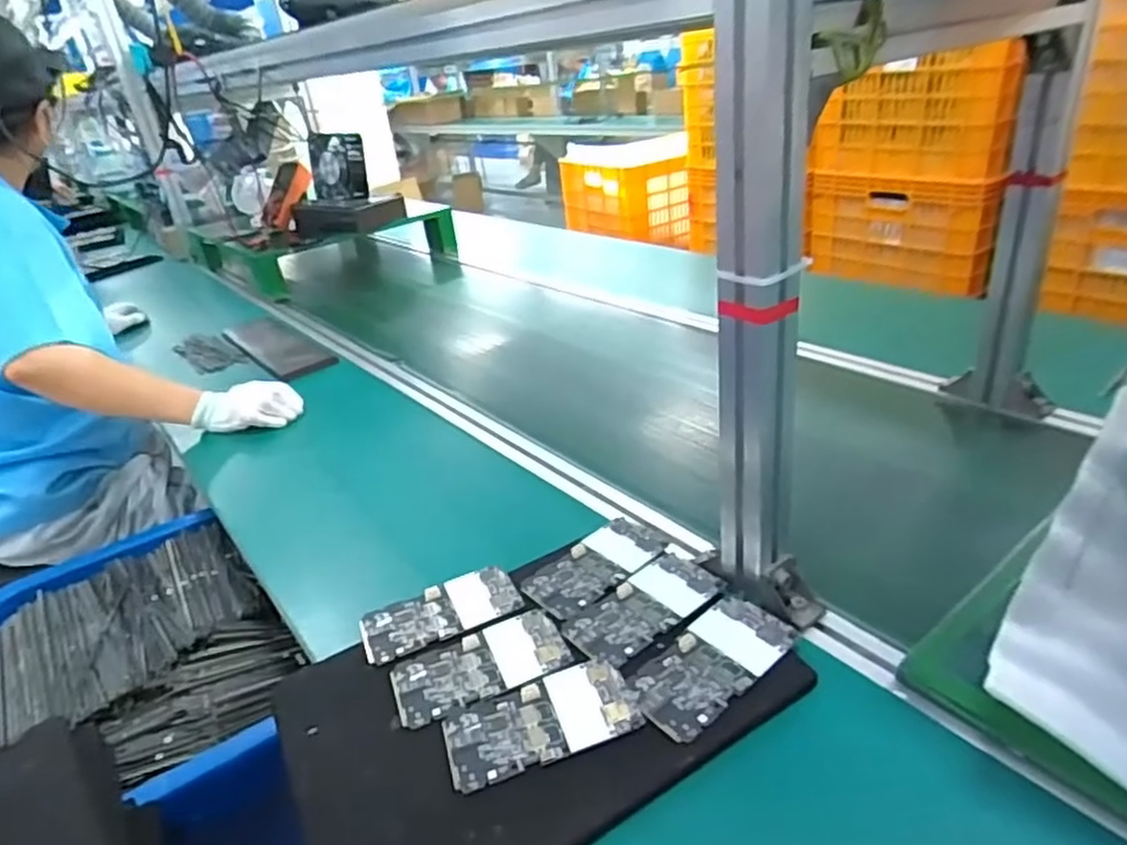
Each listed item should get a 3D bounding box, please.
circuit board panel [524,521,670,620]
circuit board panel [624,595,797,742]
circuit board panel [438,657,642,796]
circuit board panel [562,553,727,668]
[{"bbox_3d":[0.030,0.126,0.622,0.128,0.004,0.070,-31,36,-34],"label":"circuit board panel"},{"bbox_3d":[0.106,0.176,0.506,0.126,0.011,0.067,-30,35,-30],"label":"circuit board panel"},{"bbox_3d":[-0.016,0.206,0.480,0.129,0.004,0.064,-17,31,-12],"label":"circuit board panel"},{"bbox_3d":[0.067,0.150,0.565,0.130,0.008,0.068,-28,32,-30],"label":"circuit board panel"}]

